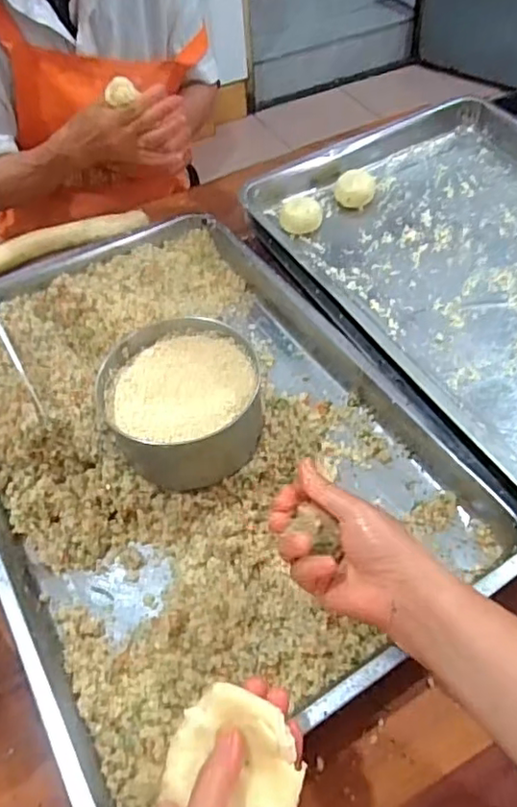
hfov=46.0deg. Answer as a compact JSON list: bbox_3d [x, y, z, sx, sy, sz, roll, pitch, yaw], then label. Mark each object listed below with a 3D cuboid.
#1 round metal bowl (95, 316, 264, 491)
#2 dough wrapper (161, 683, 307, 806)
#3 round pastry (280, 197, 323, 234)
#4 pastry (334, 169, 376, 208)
[{"bbox_3d":[-0.067,0.006,0.558,0.133,0.092,0.137,-2,51,3],"label":"round metal bowl"},{"bbox_3d":[-0.011,0.200,0.342,0.075,0.015,0.063,20,57,16],"label":"dough wrapper"},{"bbox_3d":[0.055,-0.244,0.785,0.053,0.034,0.053,-2,51,3],"label":"round pastry"},{"bbox_3d":[0.128,-0.286,0.808,0.051,0.030,0.058,8,52,10],"label":"pastry"}]

